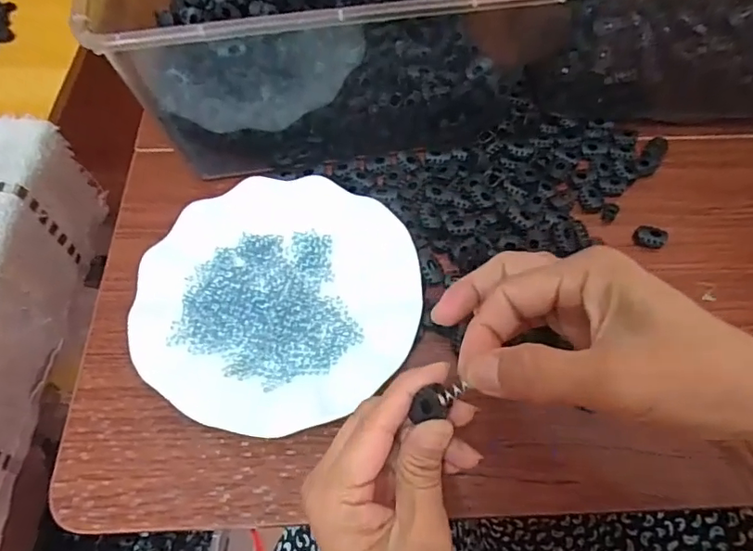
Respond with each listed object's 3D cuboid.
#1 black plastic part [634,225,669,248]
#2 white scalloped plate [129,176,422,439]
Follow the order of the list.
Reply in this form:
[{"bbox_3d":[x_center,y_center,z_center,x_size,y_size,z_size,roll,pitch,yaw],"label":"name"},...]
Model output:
[{"bbox_3d":[0.205,-0.028,0.395,0.022,0.010,0.015,22,62,11],"label":"black plastic part"},{"bbox_3d":[-0.063,0.010,0.358,0.177,0.015,0.187,17,61,9],"label":"white scalloped plate"}]

